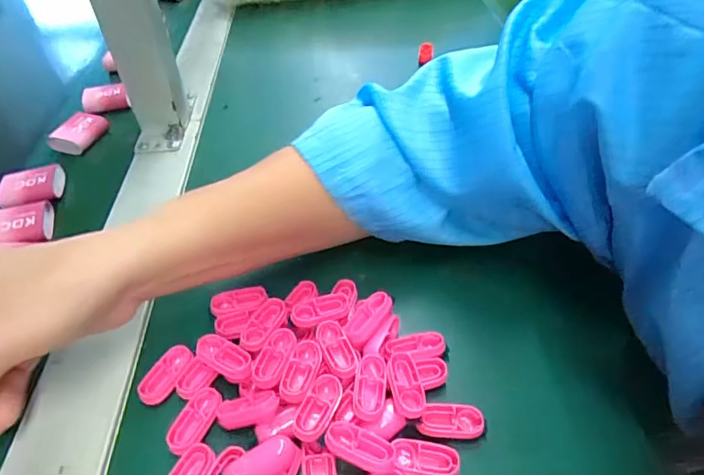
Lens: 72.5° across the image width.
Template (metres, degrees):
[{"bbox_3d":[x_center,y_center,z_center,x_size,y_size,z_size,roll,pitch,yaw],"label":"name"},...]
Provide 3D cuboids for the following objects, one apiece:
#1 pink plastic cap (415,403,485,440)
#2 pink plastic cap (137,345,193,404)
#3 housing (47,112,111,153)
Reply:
[{"bbox_3d":[0.050,0.093,0.243,0.032,0.005,0.016,-1,50,6],"label":"pink plastic cap"},{"bbox_3d":[-0.100,0.074,0.261,0.017,0.007,0.034,19,54,21],"label":"pink plastic cap"},{"bbox_3d":[-0.247,-0.095,0.437,0.035,0.015,0.041,14,53,17],"label":"housing"}]

